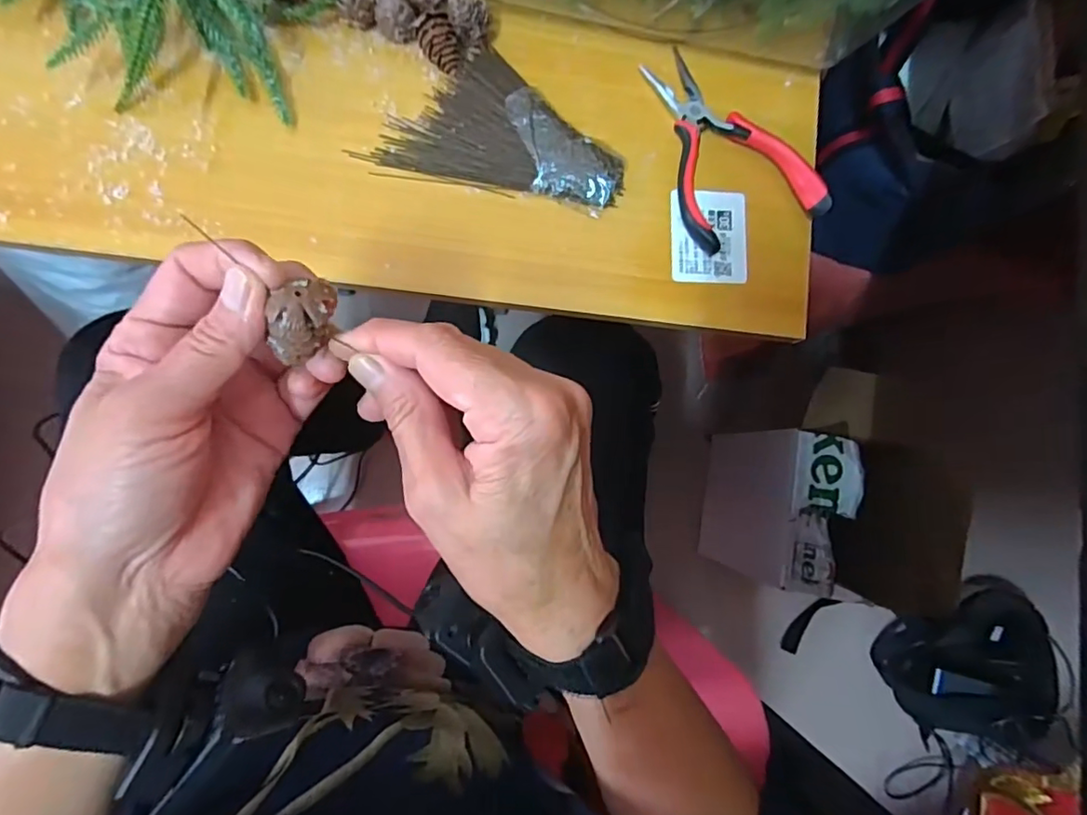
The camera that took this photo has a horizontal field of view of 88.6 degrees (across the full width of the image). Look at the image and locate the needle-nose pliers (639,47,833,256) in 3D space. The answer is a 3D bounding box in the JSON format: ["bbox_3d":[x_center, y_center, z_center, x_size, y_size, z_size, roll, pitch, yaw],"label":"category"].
[{"bbox_3d":[0.113,-0.166,0.347,0.082,0.024,0.126,-22,90,-9],"label":"needle-nose pliers"}]

